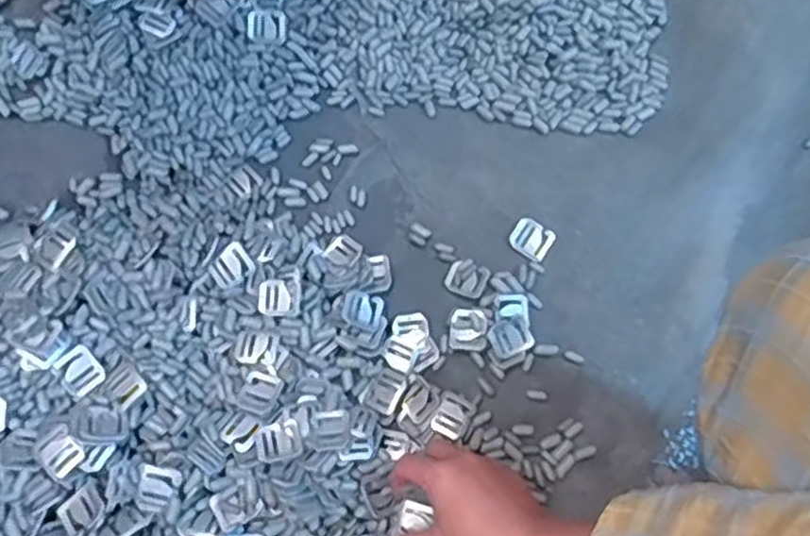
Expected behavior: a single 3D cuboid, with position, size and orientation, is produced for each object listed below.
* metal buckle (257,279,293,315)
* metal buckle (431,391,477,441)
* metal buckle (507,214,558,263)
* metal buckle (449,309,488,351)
[{"bbox_3d":[-0.109,0.025,0.611,0.028,0.010,0.029,9,71,1],"label":"metal buckle"},{"bbox_3d":[0.040,0.121,0.593,0.027,0.008,0.035,24,72,6],"label":"metal buckle"},{"bbox_3d":[0.113,-0.026,0.644,0.037,0.004,0.032,33,73,9],"label":"metal buckle"},{"bbox_3d":[0.054,0.052,0.617,0.031,0.006,0.036,4,71,-1],"label":"metal buckle"}]

